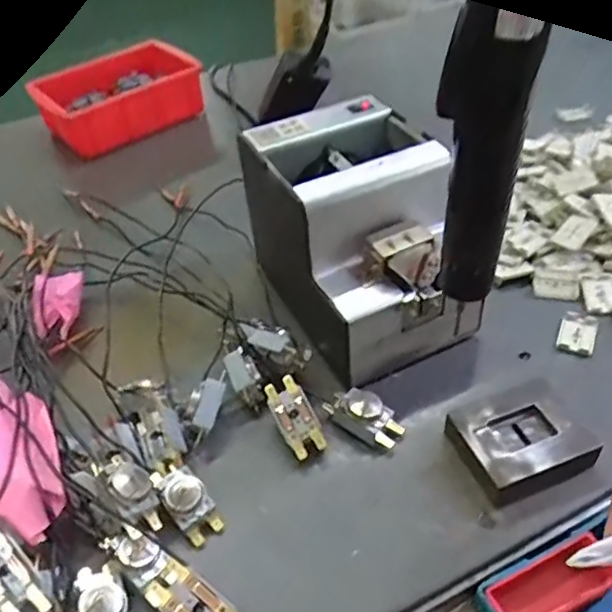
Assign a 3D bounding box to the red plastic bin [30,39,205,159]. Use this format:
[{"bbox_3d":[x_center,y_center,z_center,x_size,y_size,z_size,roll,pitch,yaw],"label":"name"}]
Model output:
[{"bbox_3d":[-0.248,-0.277,0.809,0.197,0.066,0.132,-33,52,-25],"label":"red plastic bin"}]

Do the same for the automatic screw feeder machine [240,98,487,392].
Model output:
[{"bbox_3d":[0.044,-0.057,0.493,0.124,0.141,0.178,-21,47,-16],"label":"automatic screw feeder machine"}]

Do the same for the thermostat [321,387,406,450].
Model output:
[{"bbox_3d":[0.043,0.079,0.444,0.057,0.020,0.028,28,53,28],"label":"thermostat"}]

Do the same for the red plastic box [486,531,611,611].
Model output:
[{"bbox_3d":[0.152,0.179,0.378,0.081,0.033,0.030,-20,47,-14],"label":"red plastic box"}]

